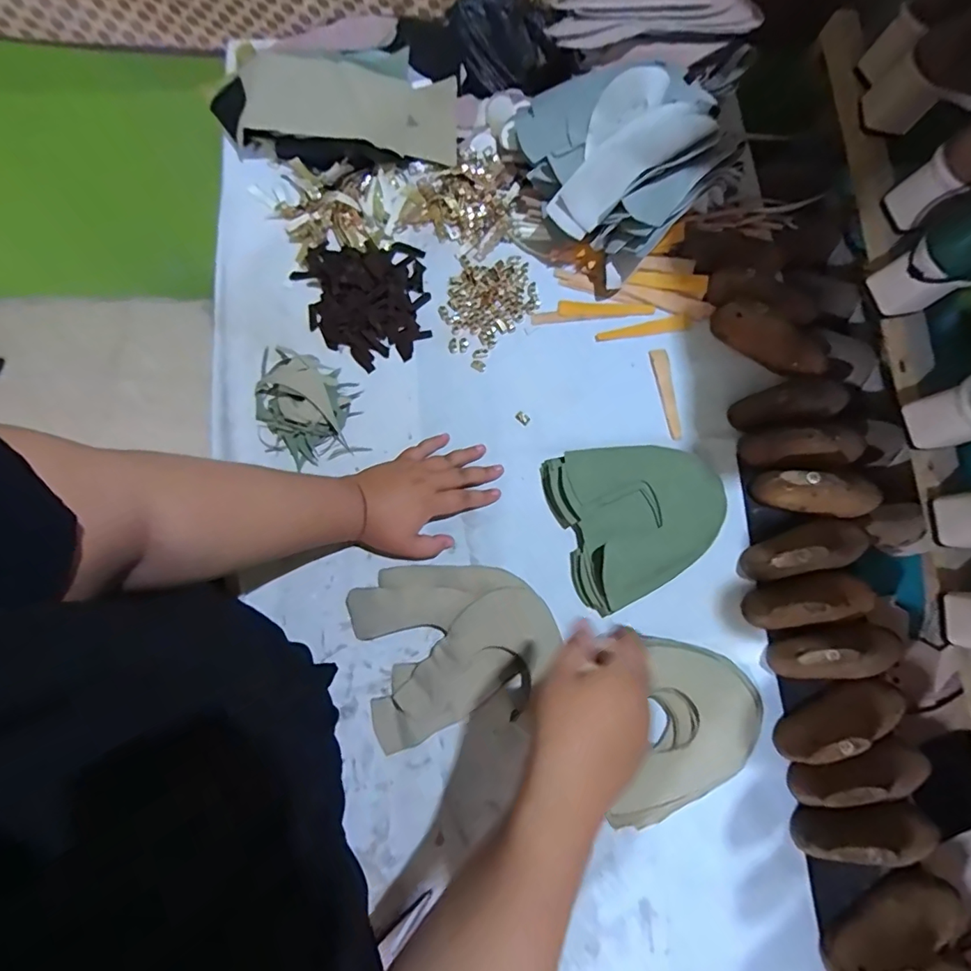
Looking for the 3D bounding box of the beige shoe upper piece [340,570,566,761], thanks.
[{"bbox_3d":[-0.038,0.152,0.517,0.198,0.019,0.159,-25,79,-6],"label":"beige shoe upper piece"}]

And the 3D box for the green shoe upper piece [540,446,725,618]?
[{"bbox_3d":[0.166,0.031,0.542,0.172,0.028,0.163,-17,78,-5],"label":"green shoe upper piece"}]

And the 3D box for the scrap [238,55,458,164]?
[{"bbox_3d":[-0.170,-0.488,0.651,0.268,0.032,0.128,5,89,-1],"label":"scrap"}]

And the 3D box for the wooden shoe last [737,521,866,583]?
[{"bbox_3d":[0.343,0.064,0.522,0.136,0.052,0.046,-13,78,-4],"label":"wooden shoe last"}]

